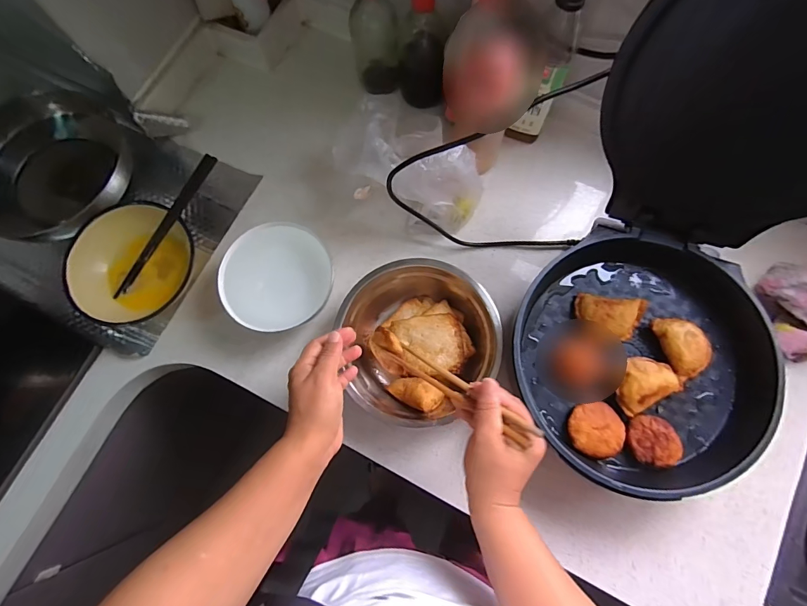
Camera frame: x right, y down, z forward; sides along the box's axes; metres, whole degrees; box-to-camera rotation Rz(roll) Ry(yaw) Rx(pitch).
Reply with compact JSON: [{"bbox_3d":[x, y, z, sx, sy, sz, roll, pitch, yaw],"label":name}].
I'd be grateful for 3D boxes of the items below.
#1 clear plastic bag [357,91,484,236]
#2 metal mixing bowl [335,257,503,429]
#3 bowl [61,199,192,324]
[{"bbox_3d":[0.006,-0.190,0.578,0.207,0.141,0.119,35,80,10],"label":"clear plastic bag"},{"bbox_3d":[0.023,0.051,0.545,0.197,0.073,0.212,0,76,2],"label":"metal mixing bowl"},{"bbox_3d":[-0.376,-0.051,0.582,0.171,0.089,0.169,0,76,2],"label":"bowl"}]

